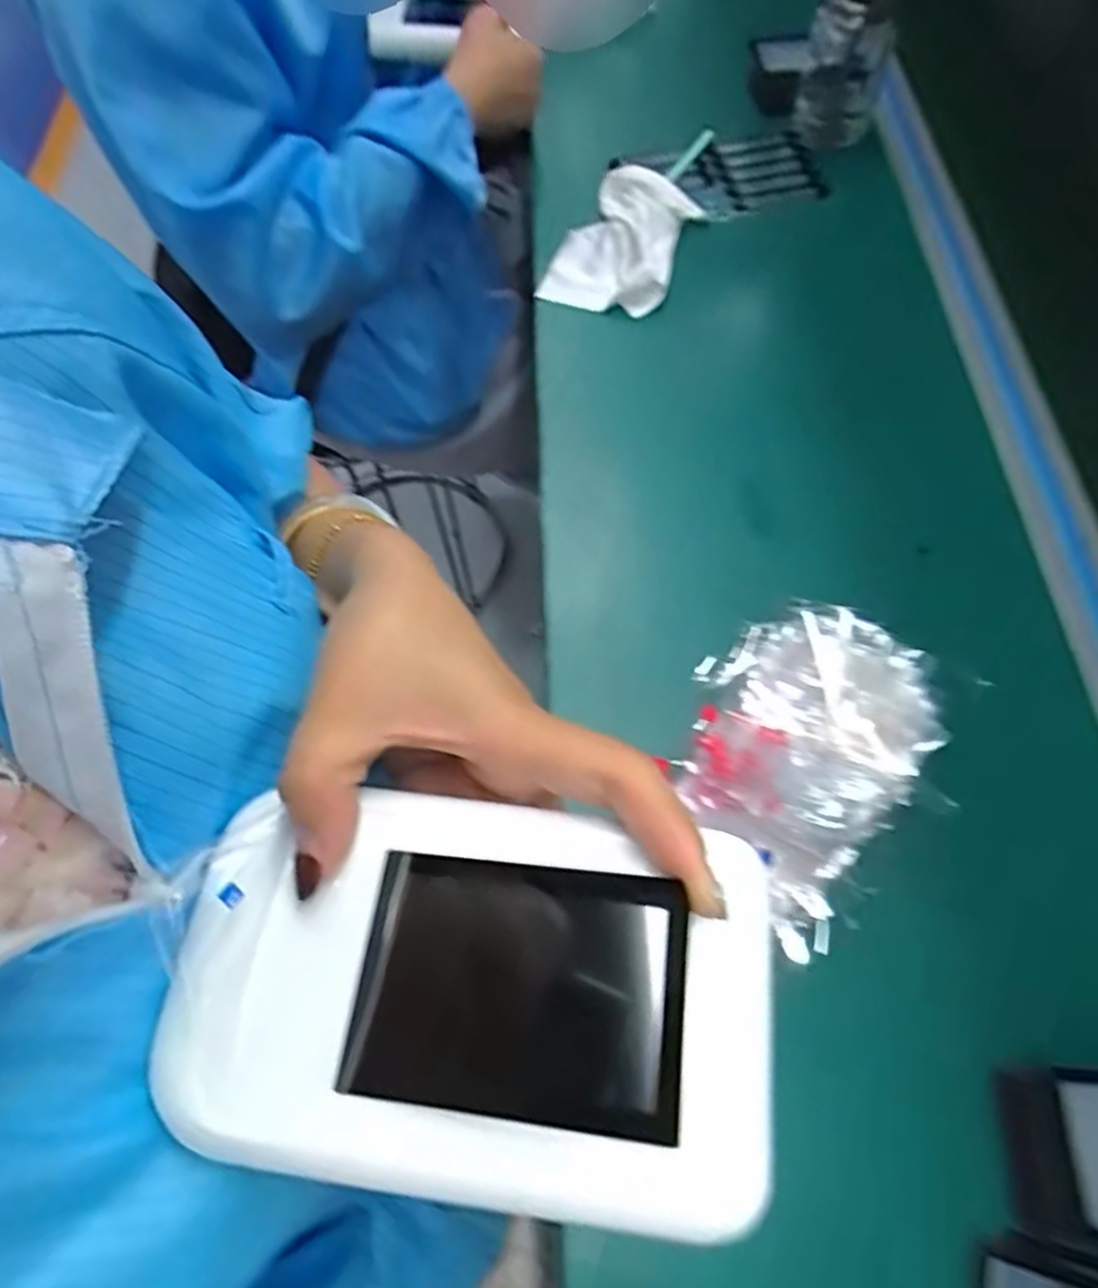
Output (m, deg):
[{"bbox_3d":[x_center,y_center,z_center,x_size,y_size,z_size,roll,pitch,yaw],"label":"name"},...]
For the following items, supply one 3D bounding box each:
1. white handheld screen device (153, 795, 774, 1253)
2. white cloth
[{"bbox_3d":[-0.019,0.087,0.193,0.148,0.017,0.091,4,62,6],"label":"white handheld screen device"},{"bbox_3d":[0.056,-0.306,0.574,0.092,0.035,0.128,20,65,14],"label":"white cloth"}]

